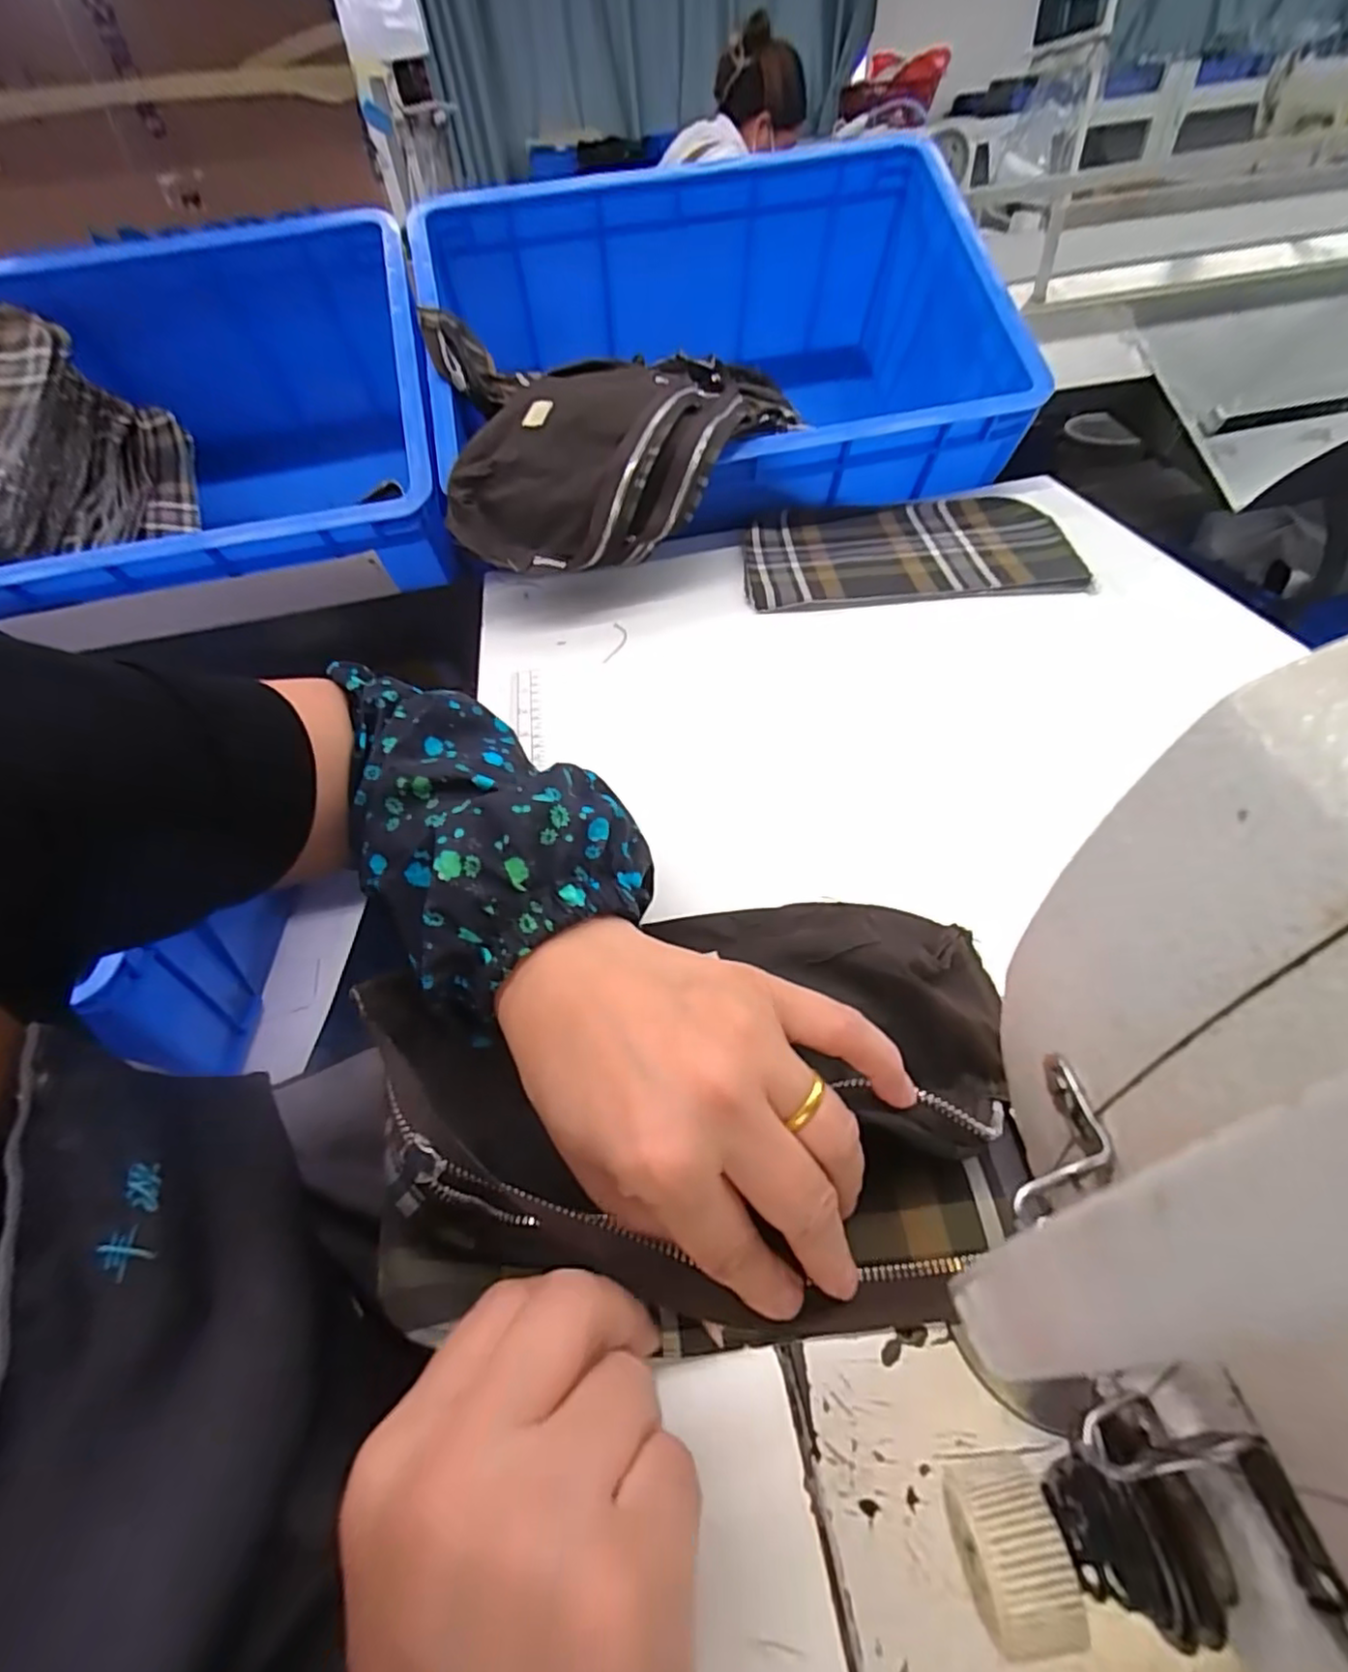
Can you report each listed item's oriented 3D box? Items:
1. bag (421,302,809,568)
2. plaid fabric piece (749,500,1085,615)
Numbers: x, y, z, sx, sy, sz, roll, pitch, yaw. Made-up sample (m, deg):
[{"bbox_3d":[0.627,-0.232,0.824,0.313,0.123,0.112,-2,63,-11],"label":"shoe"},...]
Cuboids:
[{"bbox_3d":[-0.036,-0.361,0.563,0.354,0.099,0.255,-21,49,-11],"label":"bag"},{"bbox_3d":[0.190,-0.242,0.544,0.254,0.017,0.161,1,53,4],"label":"plaid fabric piece"}]

